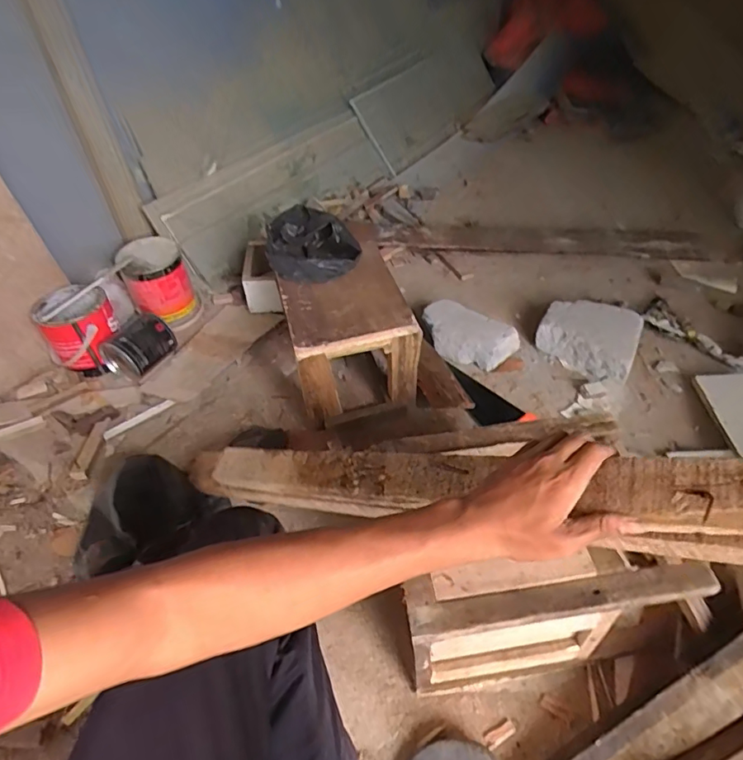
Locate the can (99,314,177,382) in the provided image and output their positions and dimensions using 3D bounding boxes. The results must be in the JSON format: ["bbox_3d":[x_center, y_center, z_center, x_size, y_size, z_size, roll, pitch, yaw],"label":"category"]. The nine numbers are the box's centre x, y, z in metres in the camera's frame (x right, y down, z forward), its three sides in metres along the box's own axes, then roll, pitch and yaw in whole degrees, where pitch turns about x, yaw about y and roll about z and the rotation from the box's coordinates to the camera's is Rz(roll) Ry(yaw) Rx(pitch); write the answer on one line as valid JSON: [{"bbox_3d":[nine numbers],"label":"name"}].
[{"bbox_3d":[-0.529,-0.076,1.162,0.103,0.100,0.131,15,47,19],"label":"can"}]

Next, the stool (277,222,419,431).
[{"bbox_3d":[-0.046,-0.085,1.020,0.239,0.195,0.244,-16,45,-12],"label":"stool"}]

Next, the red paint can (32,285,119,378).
[{"bbox_3d":[-0.659,-0.113,1.162,0.150,0.147,0.152,-26,48,-21],"label":"red paint can"}]

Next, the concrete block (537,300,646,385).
[{"bbox_3d":[0.483,-0.099,1.132,0.201,0.068,0.190,22,50,24],"label":"concrete block"}]

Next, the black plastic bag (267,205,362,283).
[{"bbox_3d":[-0.122,-0.279,1.048,0.184,0.087,0.196,-11,44,-7],"label":"black plastic bag"}]

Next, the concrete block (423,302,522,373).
[{"bbox_3d":[0.211,-0.099,1.164,0.211,0.067,0.129,30,54,30],"label":"concrete block"}]

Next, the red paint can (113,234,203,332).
[{"bbox_3d":[-0.540,-0.253,1.293,0.156,0.157,0.193,-24,48,-20],"label":"red paint can"}]

